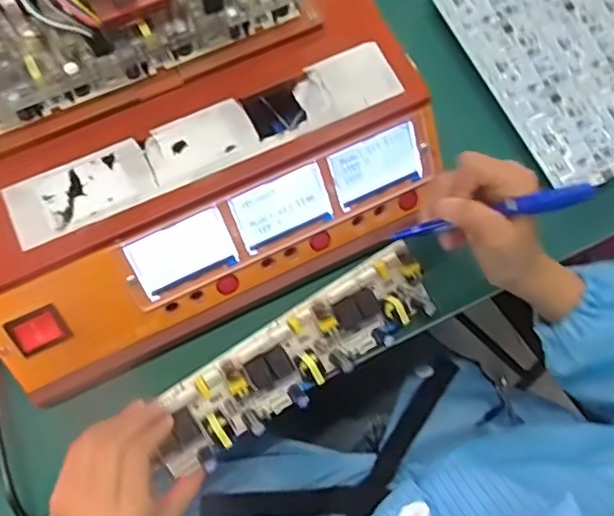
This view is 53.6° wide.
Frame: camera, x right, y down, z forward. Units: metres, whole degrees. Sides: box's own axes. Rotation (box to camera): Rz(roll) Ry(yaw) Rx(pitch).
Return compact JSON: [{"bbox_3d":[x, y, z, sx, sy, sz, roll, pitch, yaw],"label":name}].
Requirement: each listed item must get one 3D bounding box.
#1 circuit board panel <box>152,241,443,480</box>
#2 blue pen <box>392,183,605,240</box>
[{"bbox_3d":[-0.008,0.075,0.459,0.233,0.041,0.060,-34,76,-12],"label":"circuit board panel"},{"bbox_3d":[0.119,-0.028,0.400,0.129,0.011,0.011,-14,70,22],"label":"blue pen"}]

